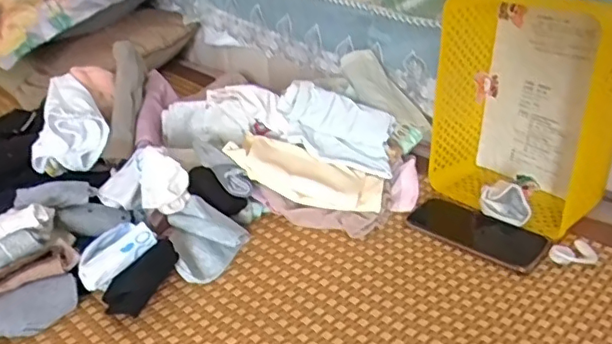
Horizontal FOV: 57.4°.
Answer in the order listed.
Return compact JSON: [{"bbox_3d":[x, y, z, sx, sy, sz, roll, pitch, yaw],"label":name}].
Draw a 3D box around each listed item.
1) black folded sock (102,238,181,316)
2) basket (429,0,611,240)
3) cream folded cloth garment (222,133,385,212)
[{"bbox_3d":[-0.182,0.116,0.612,0.050,0.025,0.097,14,46,27],"label":"black folded sock"},{"bbox_3d":[0.280,-0.086,0.722,0.129,0.263,0.203,-16,32,-23],"label":"basket"},{"bbox_3d":[0.000,0.004,0.761,0.209,0.043,0.071,20,32,5],"label":"cream folded cloth garment"}]

